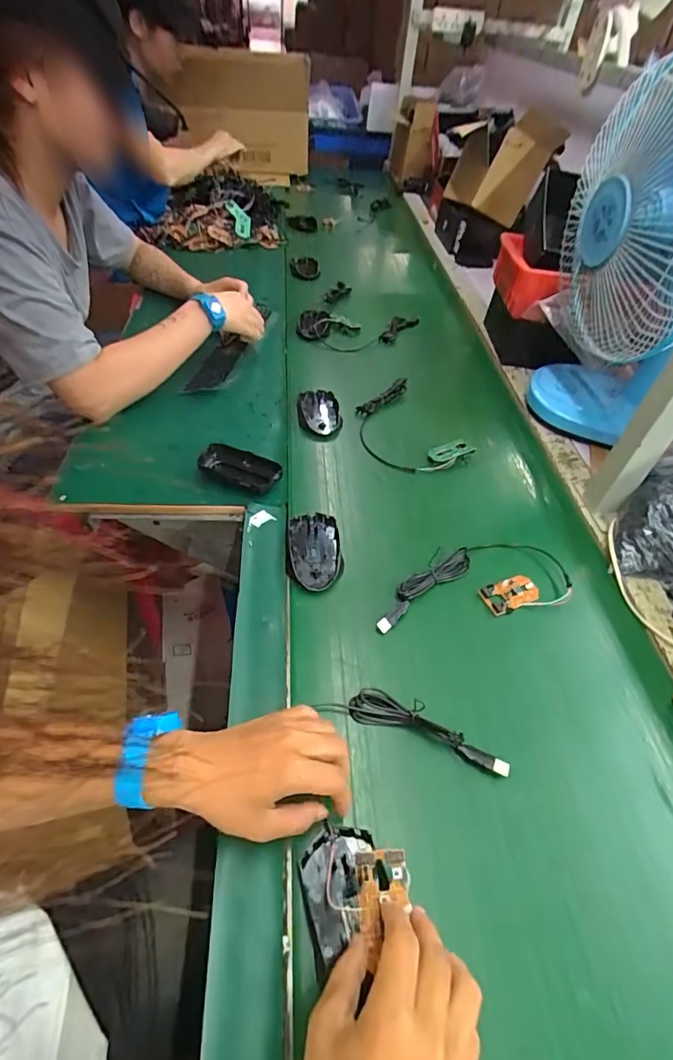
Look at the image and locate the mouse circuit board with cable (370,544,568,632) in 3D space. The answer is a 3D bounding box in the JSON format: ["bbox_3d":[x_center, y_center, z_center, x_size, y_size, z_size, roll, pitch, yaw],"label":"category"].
[{"bbox_3d":[0.155,0.057,0.565,0.237,0.016,0.093,-7,48,-11],"label":"mouse circuit board with cable"}]

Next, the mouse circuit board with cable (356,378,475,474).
[{"bbox_3d":[0.097,-0.165,0.760,0.146,0.016,0.212,-17,51,-20],"label":"mouse circuit board with cable"}]

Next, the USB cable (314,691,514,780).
[{"bbox_3d":[0.074,0.176,0.447,0.166,0.020,0.033,16,48,10],"label":"USB cable"}]

